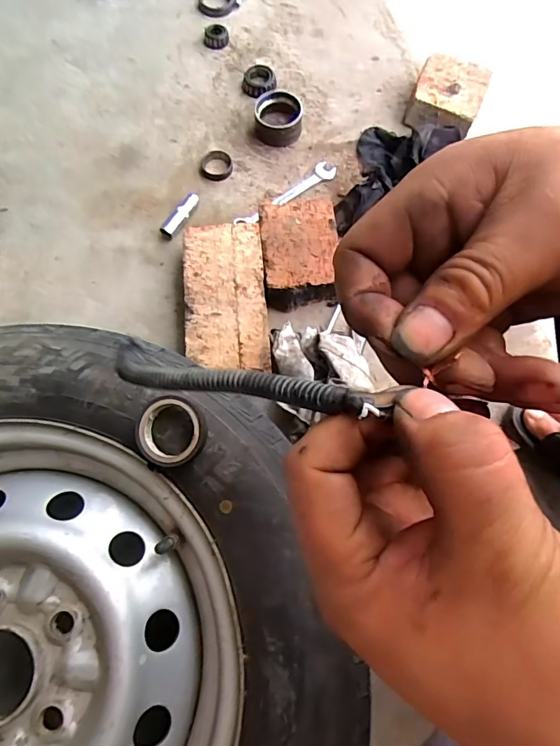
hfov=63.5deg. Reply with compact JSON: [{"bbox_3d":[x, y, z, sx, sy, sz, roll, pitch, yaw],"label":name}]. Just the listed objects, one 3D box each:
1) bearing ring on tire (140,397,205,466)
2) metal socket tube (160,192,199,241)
[{"bbox_3d":[-0.091,0.050,0.384,0.054,0.017,0.058,0,71,-1],"label":"bearing ring on tire"},{"bbox_3d":[-0.152,-0.236,0.682,0.019,0.024,0.081,34,74,10],"label":"metal socket tube"}]

